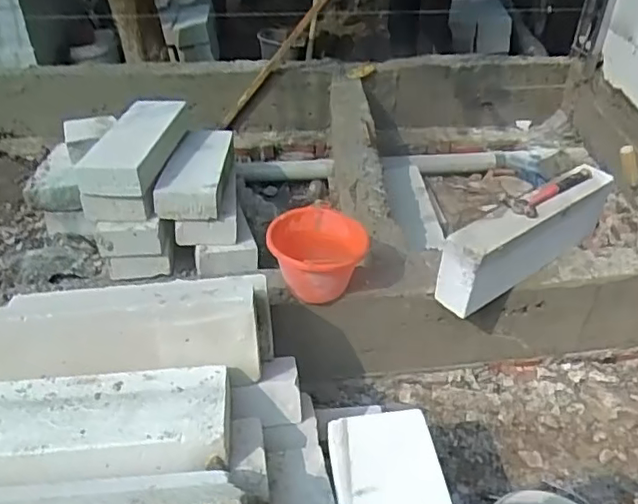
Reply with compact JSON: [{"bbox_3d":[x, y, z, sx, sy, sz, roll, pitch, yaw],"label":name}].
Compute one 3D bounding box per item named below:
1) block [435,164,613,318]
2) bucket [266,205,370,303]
[{"bbox_3d":[0.541,-0.040,1.553,0.618,0.211,0.107,-24,45,-28],"label":"block"},{"bbox_3d":[-0.004,0.009,1.491,0.242,0.147,0.212,7,39,8],"label":"bucket"}]

